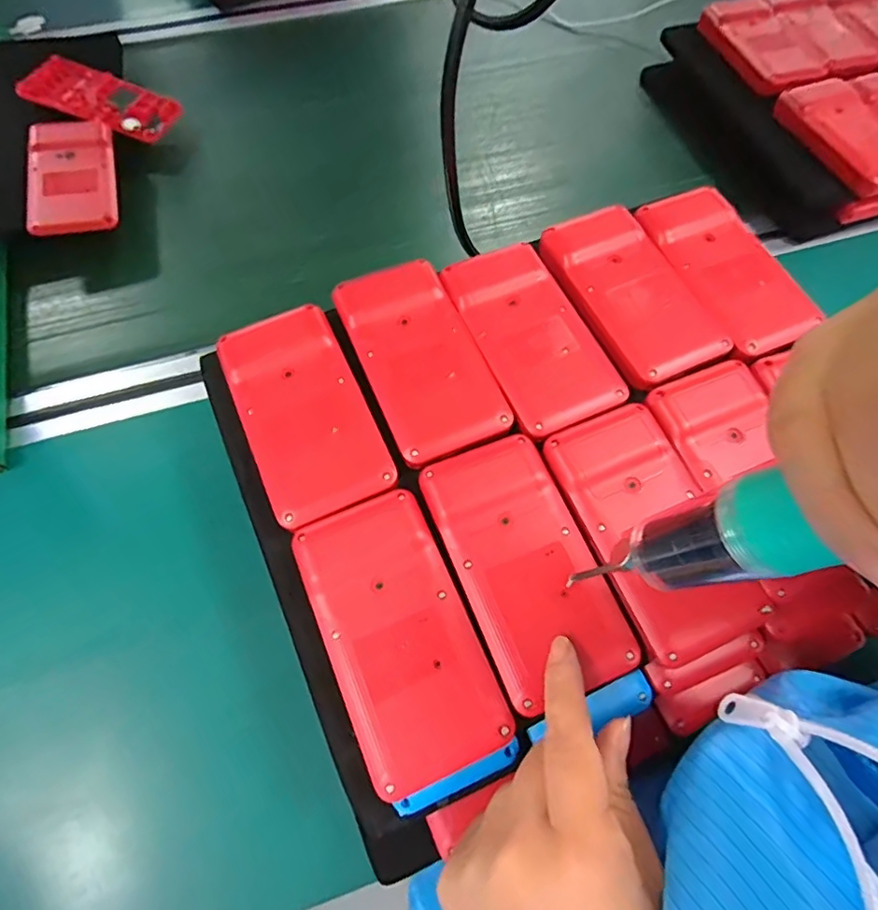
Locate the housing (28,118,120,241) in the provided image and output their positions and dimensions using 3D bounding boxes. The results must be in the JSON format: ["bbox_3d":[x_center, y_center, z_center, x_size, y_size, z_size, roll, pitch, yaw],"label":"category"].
[{"bbox_3d":[-0.289,-0.222,0.425,0.061,0.010,0.121,-13,66,-8],"label":"housing"}]

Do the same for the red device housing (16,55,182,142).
[{"bbox_3d":[-0.292,-0.310,0.471,0.114,0.008,0.065,20,60,-3],"label":"red device housing"}]

